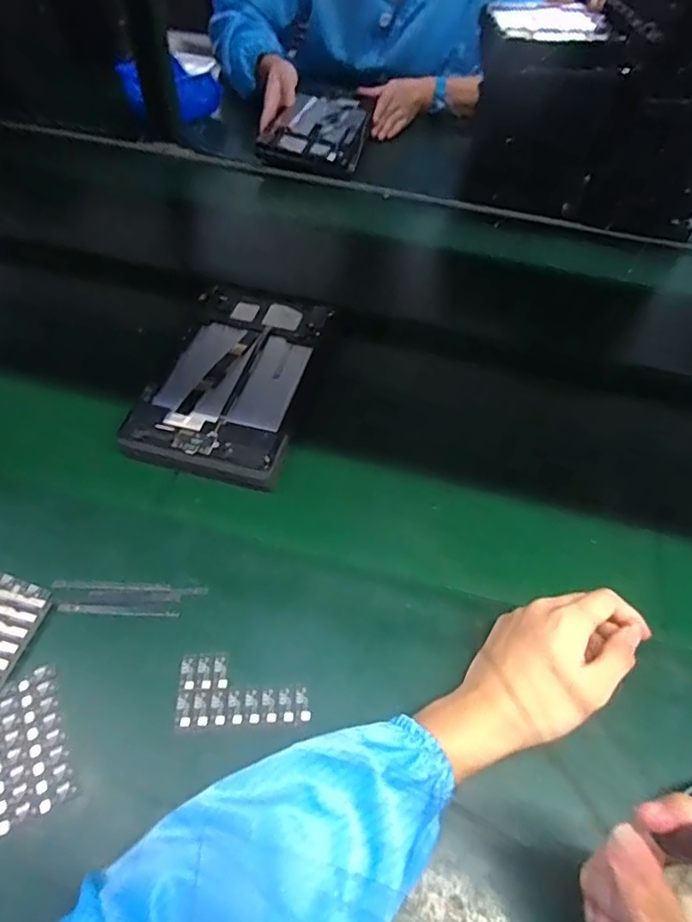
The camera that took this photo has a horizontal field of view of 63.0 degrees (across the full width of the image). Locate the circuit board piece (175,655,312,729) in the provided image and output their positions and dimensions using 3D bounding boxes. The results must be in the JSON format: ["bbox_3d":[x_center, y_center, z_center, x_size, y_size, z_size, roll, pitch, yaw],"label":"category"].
[{"bbox_3d":[-0.075,0.168,0.417,0.093,0.004,0.050,0,52,-5],"label":"circuit board piece"}]

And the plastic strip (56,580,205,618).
[{"bbox_3d":[-0.177,0.111,0.457,0.120,0.004,0.030,3,51,-2],"label":"plastic strip"}]

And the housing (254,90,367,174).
[{"bbox_3d":[-0.047,-0.548,0.933,0.157,0.026,0.191,12,61,-1],"label":"housing"}]

